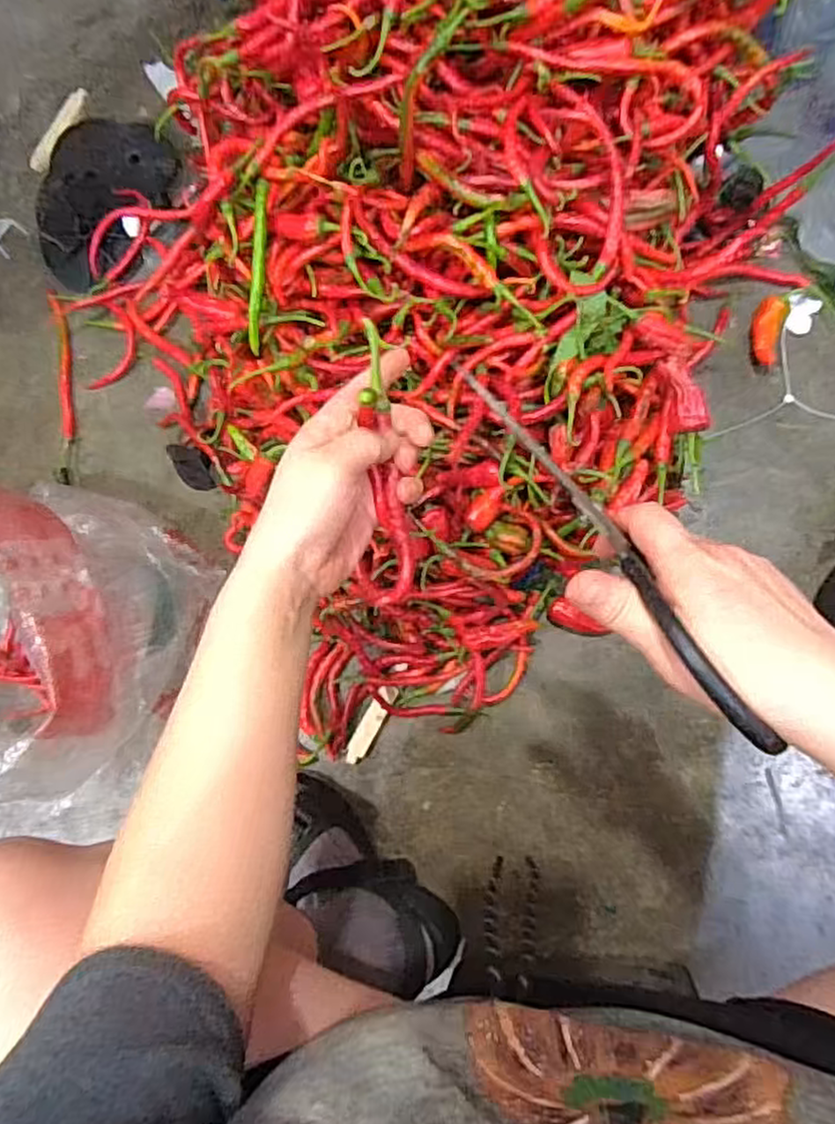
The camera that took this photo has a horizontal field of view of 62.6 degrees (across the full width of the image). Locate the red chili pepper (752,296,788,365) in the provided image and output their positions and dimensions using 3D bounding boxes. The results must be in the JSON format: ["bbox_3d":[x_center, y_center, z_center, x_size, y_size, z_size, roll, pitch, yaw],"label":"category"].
[{"bbox_3d":[0.345,-0.228,0.676,0.028,0.017,0.062,10,85,8],"label":"red chili pepper"}]

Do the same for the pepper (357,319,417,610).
[{"bbox_3d":[-0.021,-0.055,0.399,0.031,0.017,0.161,-2,100,7],"label":"pepper"}]

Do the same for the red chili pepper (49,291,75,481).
[{"bbox_3d":[-0.420,-0.207,0.816,0.020,0.013,0.229,-6,83,6],"label":"red chili pepper"}]

